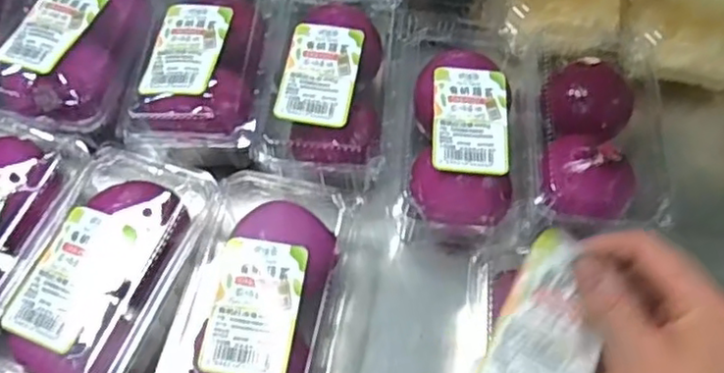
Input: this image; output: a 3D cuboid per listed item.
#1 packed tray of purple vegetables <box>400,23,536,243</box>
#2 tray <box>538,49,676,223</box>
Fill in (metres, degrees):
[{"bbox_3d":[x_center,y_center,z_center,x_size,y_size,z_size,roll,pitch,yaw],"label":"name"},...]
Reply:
[{"bbox_3d":[0.078,-0.055,0.532,0.111,0.062,0.203,3,63,0],"label":"packed tray of purple vegetables"},{"bbox_3d":[0.182,-0.040,0.532,0.117,0.066,0.164,-2,63,-2],"label":"tray"}]

